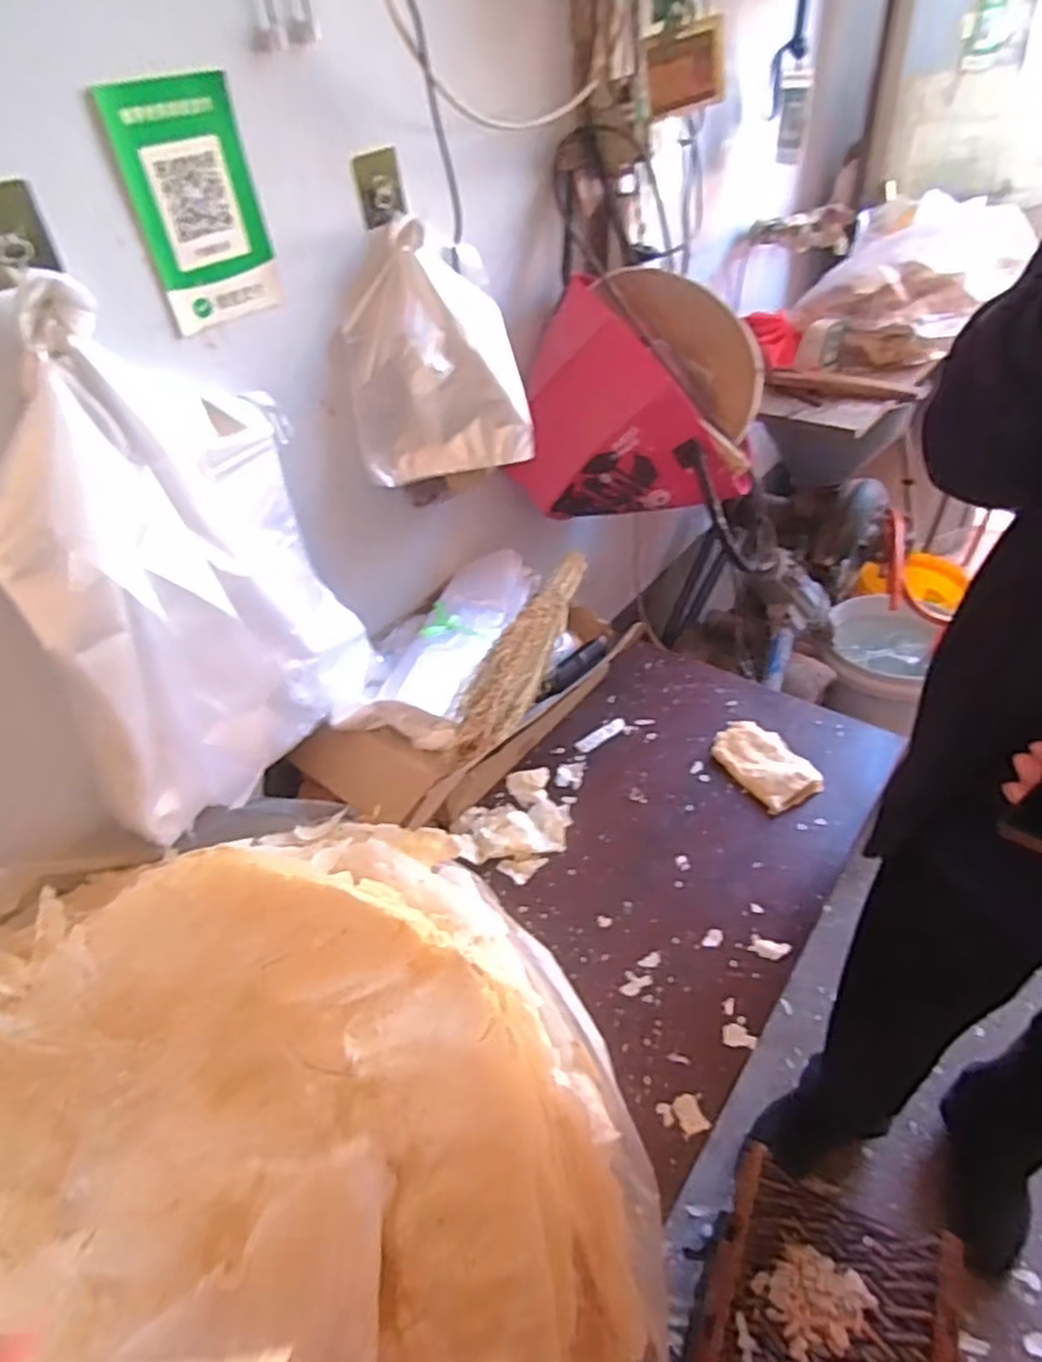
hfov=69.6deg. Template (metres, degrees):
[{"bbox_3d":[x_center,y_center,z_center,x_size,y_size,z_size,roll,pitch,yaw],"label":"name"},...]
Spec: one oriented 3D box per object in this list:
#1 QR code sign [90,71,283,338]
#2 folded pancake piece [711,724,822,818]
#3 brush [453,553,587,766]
[{"bbox_3d":[-0.276,-0.407,0.646,0.007,0.173,0.118,23,49,31],"label":"QR code sign"},{"bbox_3d":[0.281,0.092,0.865,0.079,0.016,0.126,-23,44,-19],"label":"folded pancake piece"},{"bbox_3d":[0.001,-0.046,0.914,0.077,0.038,0.373,6,42,15],"label":"brush"}]

